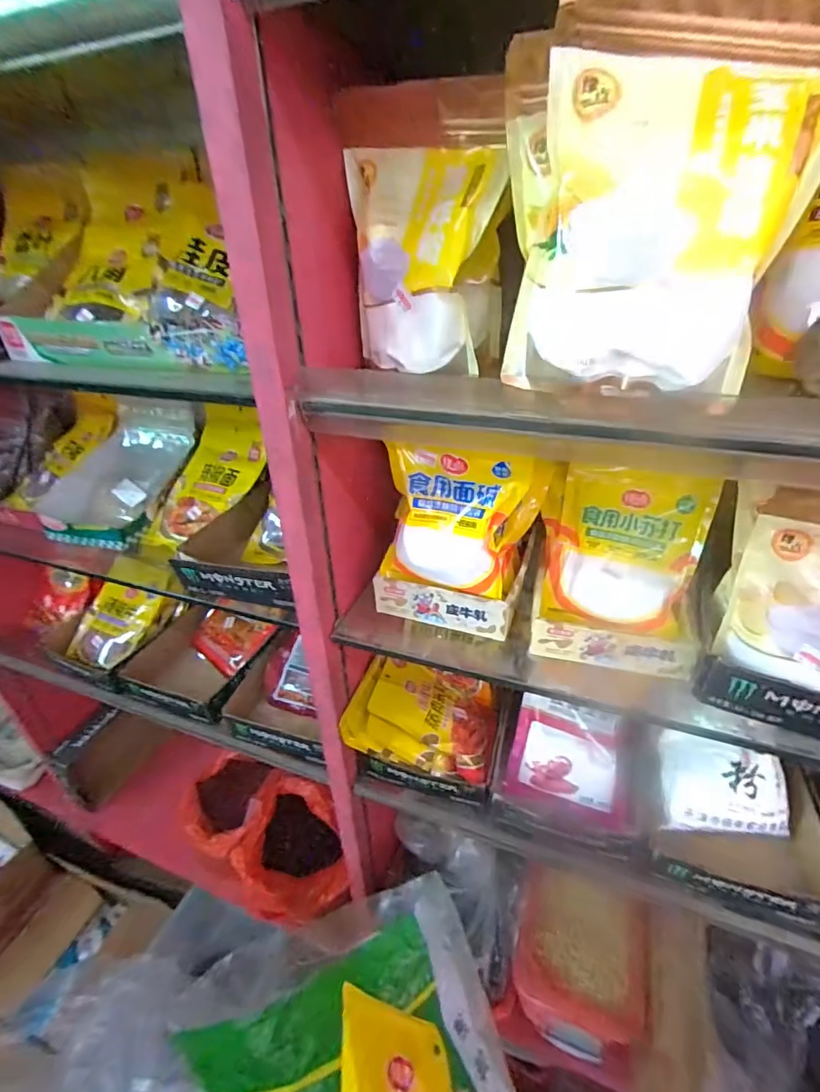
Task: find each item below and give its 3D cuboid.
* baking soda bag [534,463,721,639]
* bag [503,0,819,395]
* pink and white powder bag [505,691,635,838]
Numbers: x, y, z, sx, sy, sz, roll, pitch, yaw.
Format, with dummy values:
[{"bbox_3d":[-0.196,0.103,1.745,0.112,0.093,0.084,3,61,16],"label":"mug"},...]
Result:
[{"bbox_3d":[0.221,0.005,0.518,0.145,0.174,0.023,13,0,23],"label":"baking soda bag"},{"bbox_3d":[0.141,-0.180,0.258,0.156,0.182,0.045,4,33,10],"label":"bag"},{"bbox_3d":[0.206,0.277,0.629,0.151,0.019,0.138,8,78,24],"label":"pink and white powder bag"}]

